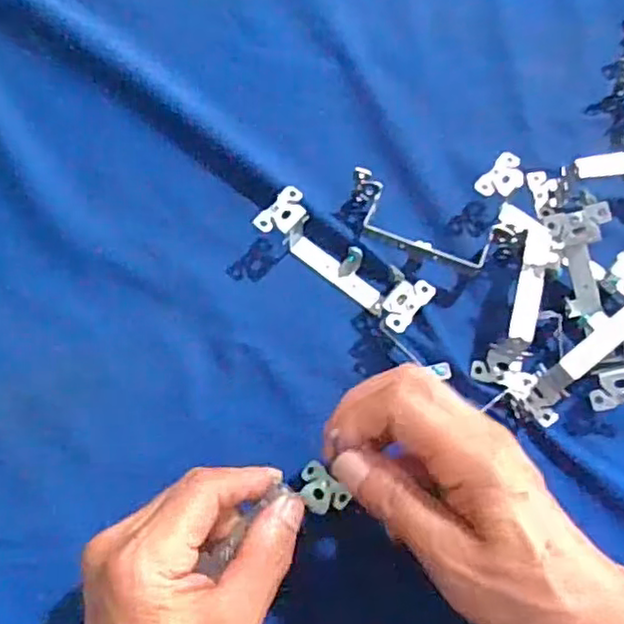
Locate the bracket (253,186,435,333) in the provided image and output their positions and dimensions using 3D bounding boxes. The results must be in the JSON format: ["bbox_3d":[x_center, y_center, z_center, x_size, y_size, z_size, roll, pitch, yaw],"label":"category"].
[{"bbox_3d":[0.017,-0.026,0.382,0.104,0.028,0.031,38,74,13],"label":"bracket"}]

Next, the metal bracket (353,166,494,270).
[{"bbox_3d":[0.060,-0.051,0.390,0.089,0.024,0.035,28,72,10],"label":"metal bracket"}]

